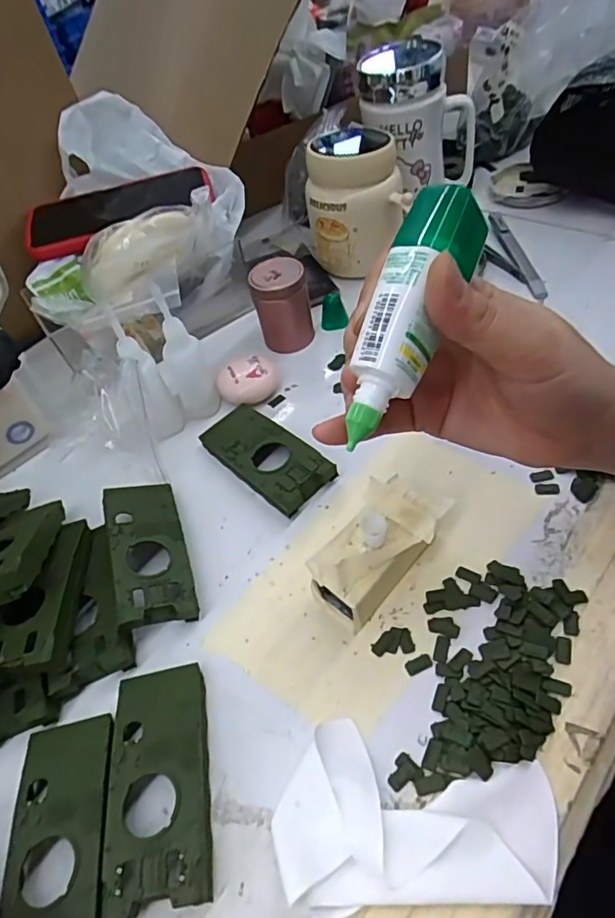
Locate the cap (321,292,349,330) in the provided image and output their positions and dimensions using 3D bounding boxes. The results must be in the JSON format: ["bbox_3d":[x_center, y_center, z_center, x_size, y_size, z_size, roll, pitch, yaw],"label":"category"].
[{"bbox_3d":[0.023,-0.129,0.477,0.021,0.027,0.018,-12,50,3],"label":"cap"}]

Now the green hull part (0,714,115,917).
[{"bbox_3d":[-0.116,0.179,0.257,0.046,0.017,0.102,-15,50,0],"label":"green hull part"}]

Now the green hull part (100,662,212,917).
[{"bbox_3d":[-0.072,0.155,0.267,0.047,0.018,0.103,-14,50,1],"label":"green hull part"}]

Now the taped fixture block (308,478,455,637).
[{"bbox_3d":[0.042,0.052,0.314,0.048,0.044,0.086,23,59,28],"label":"taped fixture block"}]

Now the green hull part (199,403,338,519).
[{"bbox_3d":[-0.030,-0.003,0.388,0.051,0.017,0.104,-39,51,-13],"label":"green hull part"}]

